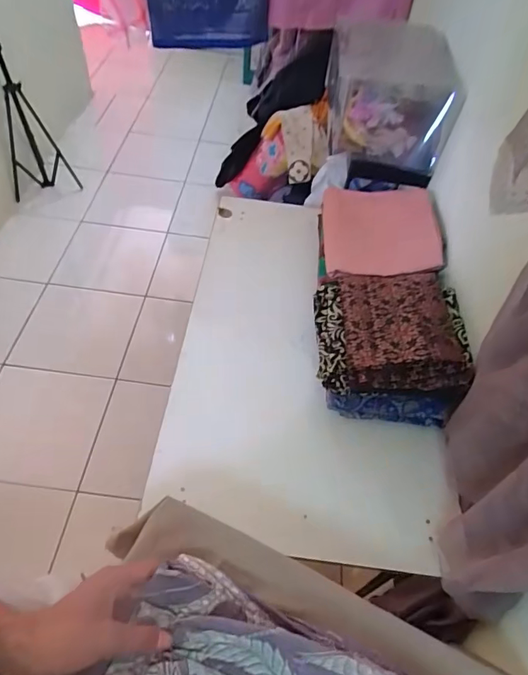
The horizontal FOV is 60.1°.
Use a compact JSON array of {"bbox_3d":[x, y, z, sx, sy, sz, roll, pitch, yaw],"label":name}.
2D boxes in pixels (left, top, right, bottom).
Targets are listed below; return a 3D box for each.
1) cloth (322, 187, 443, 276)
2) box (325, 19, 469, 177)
[{"bbox_3d":[0.258,-0.230,1.003,0.248,0.024,0.181,2,97,9],"label":"cloth"},{"bbox_3d":[0.273,-0.522,1.006,0.267,0.189,0.334,10,53,2],"label":"box"}]

